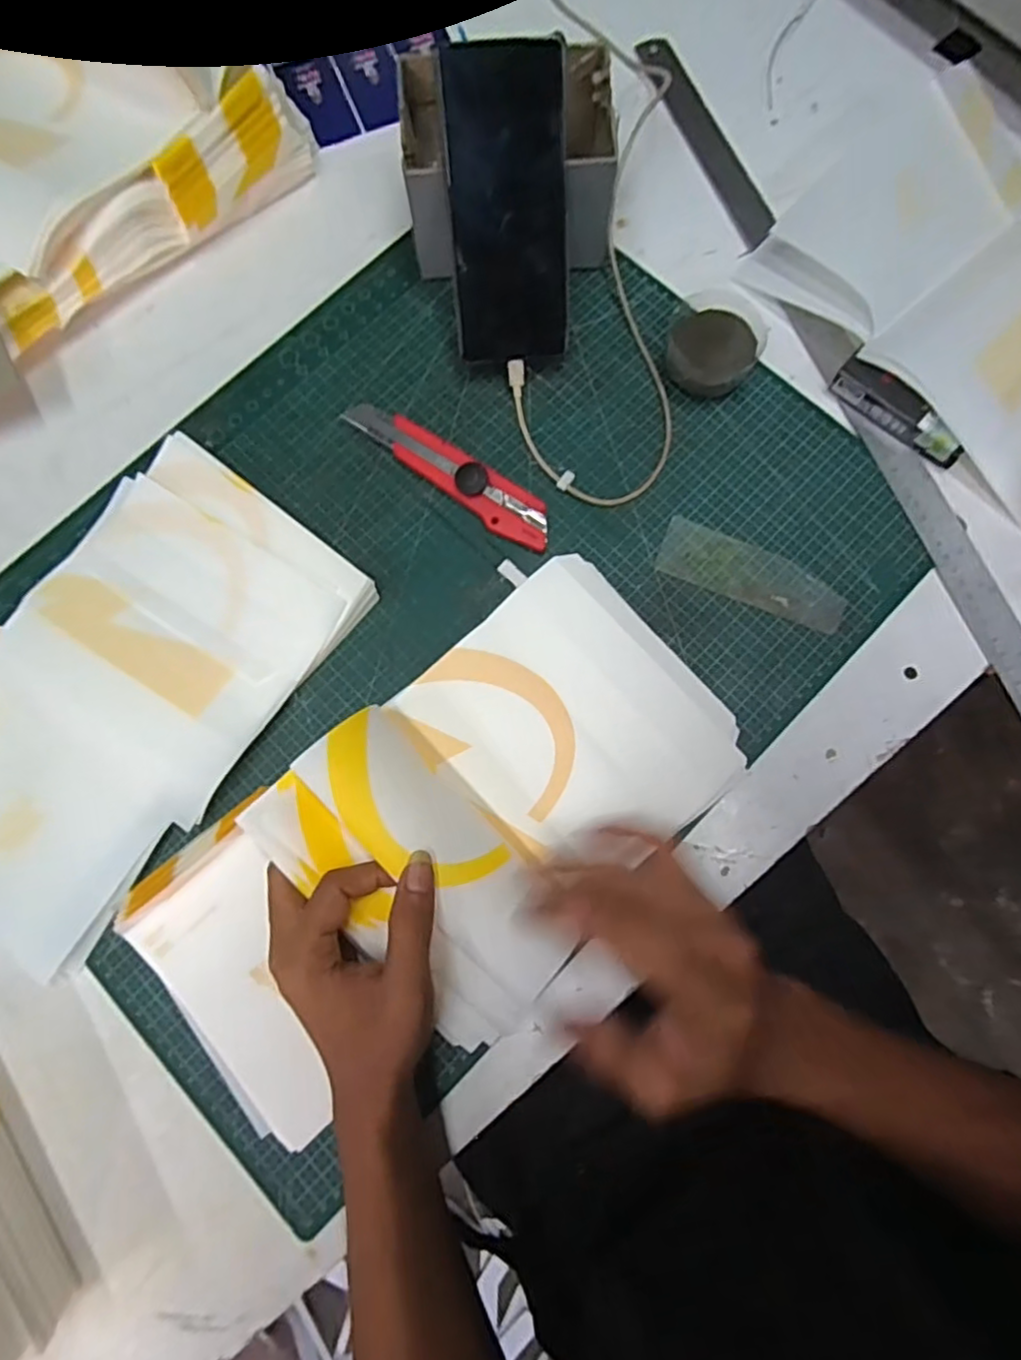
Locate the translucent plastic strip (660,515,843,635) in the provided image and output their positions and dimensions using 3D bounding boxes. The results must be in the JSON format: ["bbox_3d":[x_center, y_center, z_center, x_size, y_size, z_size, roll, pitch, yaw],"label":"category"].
[{"bbox_3d":[0.160,-0.069,0.419,0.122,0.004,0.041,23,80,5],"label":"translucent plastic strip"}]

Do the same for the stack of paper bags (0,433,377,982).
[{"bbox_3d":[-0.251,0.009,0.402,0.178,0.025,0.305,37,81,8],"label":"stack of paper bags"}]

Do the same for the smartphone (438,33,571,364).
[{"bbox_3d":[-0.001,-0.292,0.401,0.073,0.009,0.160,-4,120,0],"label":"smartphone"}]

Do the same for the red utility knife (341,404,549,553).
[{"bbox_3d":[-0.042,-0.143,0.431,0.165,0.019,0.030,36,81,8],"label":"red utility knife"}]

